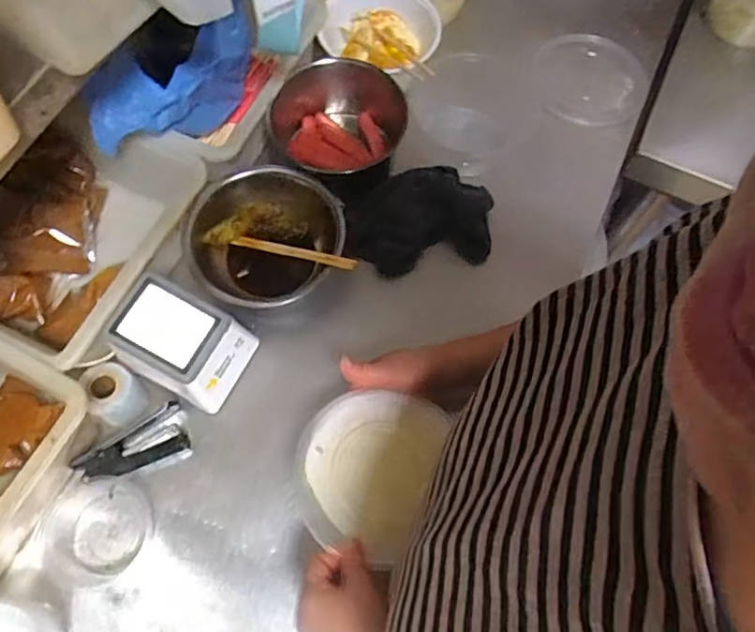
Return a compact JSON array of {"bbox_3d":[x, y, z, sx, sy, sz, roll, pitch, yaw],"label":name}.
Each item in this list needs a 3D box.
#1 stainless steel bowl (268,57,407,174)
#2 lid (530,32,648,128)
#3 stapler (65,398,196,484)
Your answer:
[{"bbox_3d":[-0.052,-0.255,0.744,0.178,0.099,0.137,-6,68,-4],"label":"stainless steel bowl"},{"bbox_3d":[0.312,-0.347,0.823,0.163,0.028,0.150,1,68,-2],"label":"lid"},{"bbox_3d":[-0.264,0.141,0.609,0.112,0.029,0.063,-23,71,-11],"label":"stapler"}]

